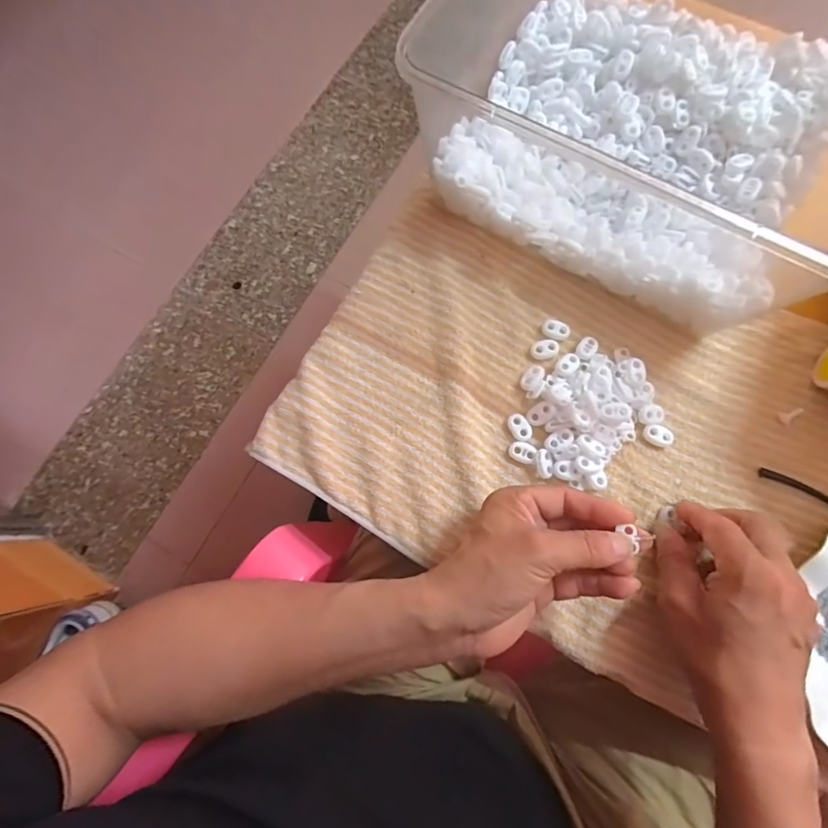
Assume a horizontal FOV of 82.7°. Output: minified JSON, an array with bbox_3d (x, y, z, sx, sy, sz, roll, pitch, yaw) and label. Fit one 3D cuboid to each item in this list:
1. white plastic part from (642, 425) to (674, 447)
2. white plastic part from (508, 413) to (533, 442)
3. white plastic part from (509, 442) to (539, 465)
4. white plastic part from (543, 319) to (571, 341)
[{"bbox_3d":[0.186,0.016,0.359,0.022,0.005,0.014,29,79,6],"label":"white plastic part"},{"bbox_3d":[0.082,0.010,0.367,0.015,0.005,0.023,-27,79,-5],"label":"white plastic part"},{"bbox_3d":[0.084,0.030,0.361,0.020,0.006,0.016,13,78,3],"label":"white plastic part"},{"bbox_3d":[0.116,-0.069,0.382,0.022,0.004,0.015,15,78,4],"label":"white plastic part"}]

